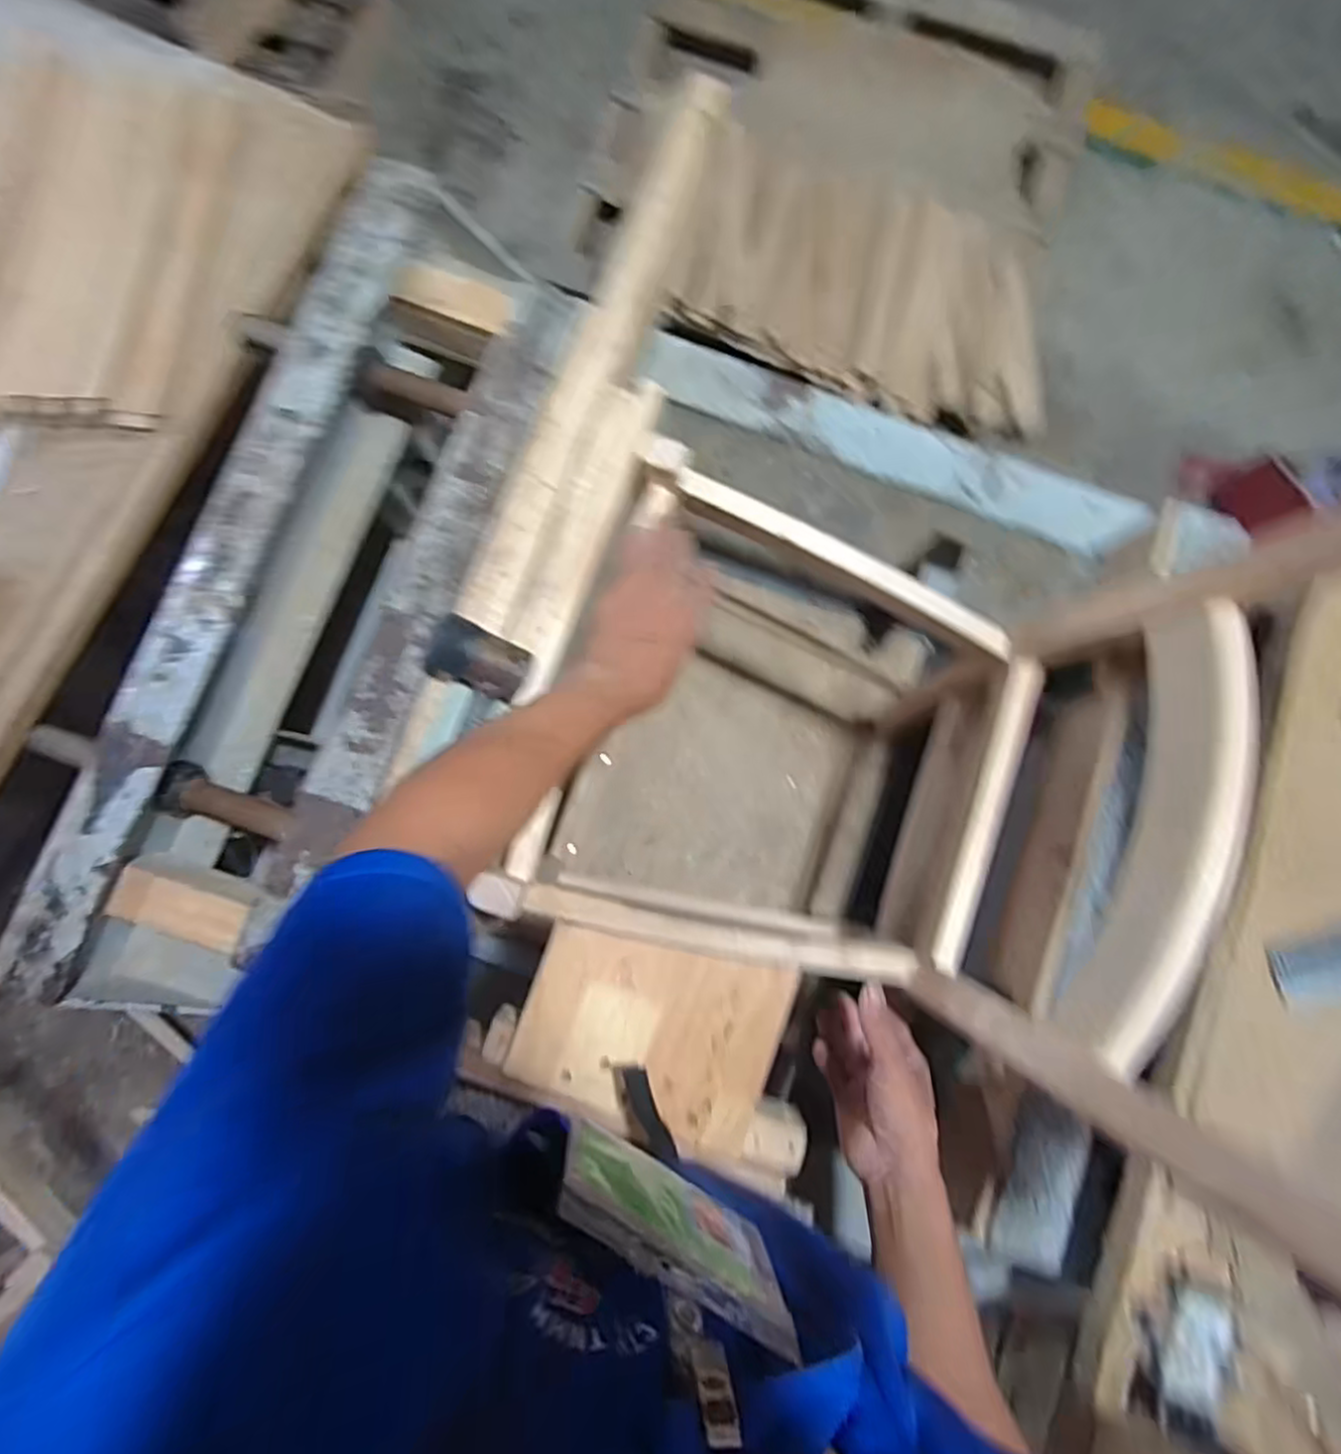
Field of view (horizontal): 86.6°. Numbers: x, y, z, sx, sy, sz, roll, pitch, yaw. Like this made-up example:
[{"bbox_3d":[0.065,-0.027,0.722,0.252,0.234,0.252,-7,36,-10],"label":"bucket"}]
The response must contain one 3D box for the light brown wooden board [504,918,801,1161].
[{"bbox_3d":[-0.015,0.265,0.615,0.218,0.008,0.156,17,82,-1],"label":"light brown wooden board"}]

